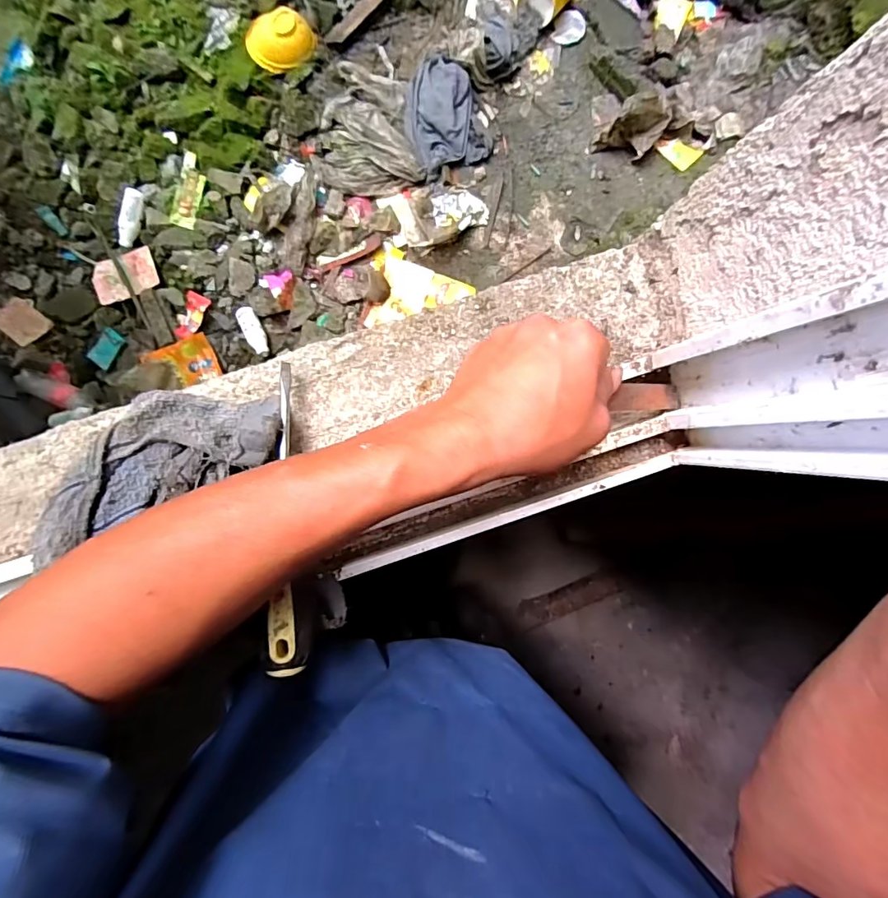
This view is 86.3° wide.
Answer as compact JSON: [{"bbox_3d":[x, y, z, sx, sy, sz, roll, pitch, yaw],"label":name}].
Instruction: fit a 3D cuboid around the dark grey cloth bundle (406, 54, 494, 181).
[{"bbox_3d":[-0.002,-0.867,1.221,0.201,0.068,0.268,-21,93,-4],"label":"dark grey cloth bundle"}]

